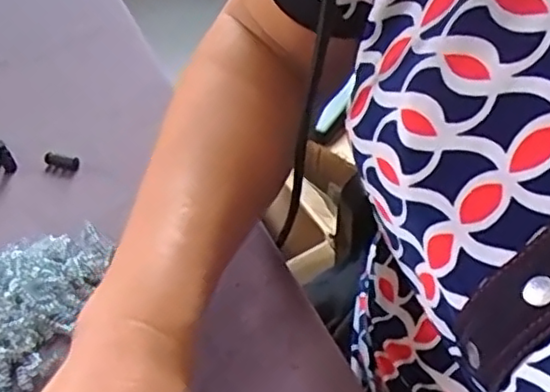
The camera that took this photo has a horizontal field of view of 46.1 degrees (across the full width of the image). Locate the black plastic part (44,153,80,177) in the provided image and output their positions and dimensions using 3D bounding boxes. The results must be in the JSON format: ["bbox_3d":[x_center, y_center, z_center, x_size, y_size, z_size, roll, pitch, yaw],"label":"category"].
[{"bbox_3d":[-0.154,-0.023,0.464,0.027,0.012,0.009,10,47,15],"label":"black plastic part"}]

